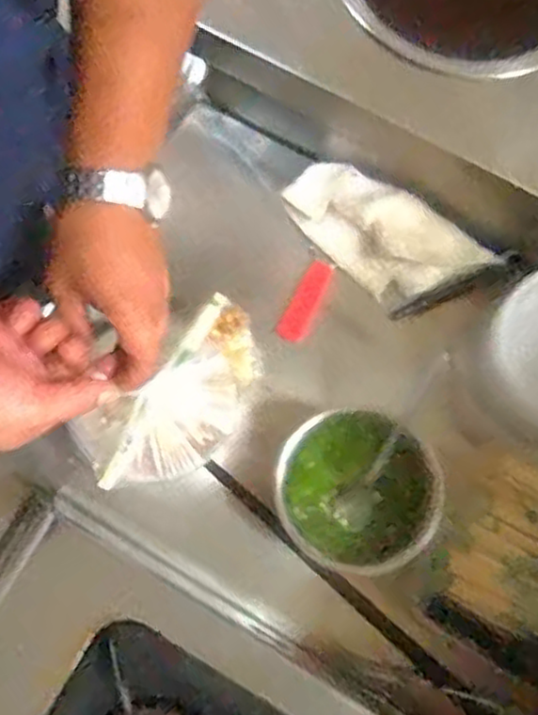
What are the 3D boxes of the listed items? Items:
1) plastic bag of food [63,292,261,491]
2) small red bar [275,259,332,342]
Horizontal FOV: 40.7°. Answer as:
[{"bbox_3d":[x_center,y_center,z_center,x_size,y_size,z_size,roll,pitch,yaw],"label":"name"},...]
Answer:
[{"bbox_3d":[-0.076,0.031,0.608,0.105,0.055,0.183,38,72,9],"label":"plastic bag of food"},{"bbox_3d":[0.035,-0.054,0.708,0.028,0.005,0.085,26,79,7],"label":"small red bar"}]

